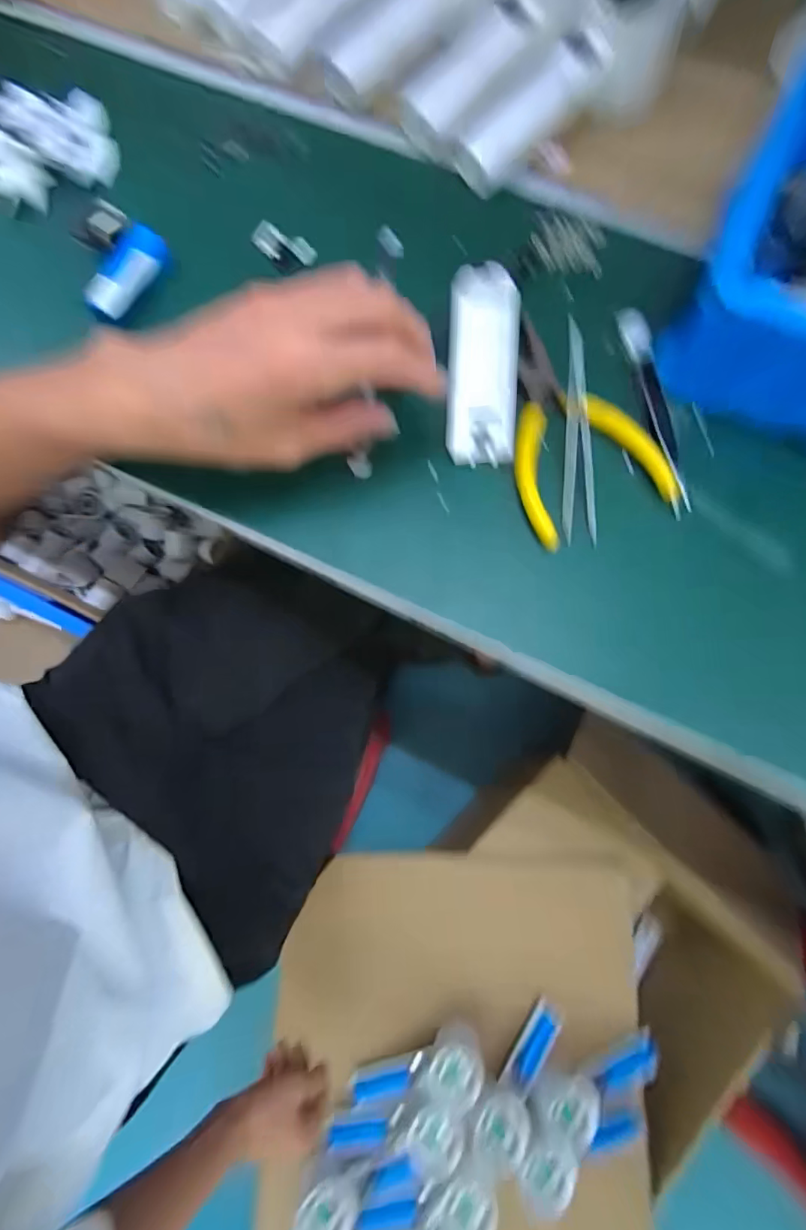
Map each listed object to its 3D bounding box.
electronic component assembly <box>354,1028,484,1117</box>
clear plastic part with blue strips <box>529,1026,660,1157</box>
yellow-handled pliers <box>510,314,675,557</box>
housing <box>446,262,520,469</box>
[{"bbox_3d":[0.016,0.547,0.568,0.162,0.028,0.060,-22,77,13],"label":"electronic component assembly"},{"bbox_3d":[0.233,0.553,0.562,0.167,0.044,0.060,-16,77,-15],"label":"clear plastic part with blue strips"},{"bbox_3d":[0.096,-0.113,0.280,0.086,0.008,0.136,-18,77,-3],"label":"yellow-handled pliers"},{"bbox_3d":[0.047,-0.145,0.280,0.041,0.019,0.110,2,91,2],"label":"housing"}]

